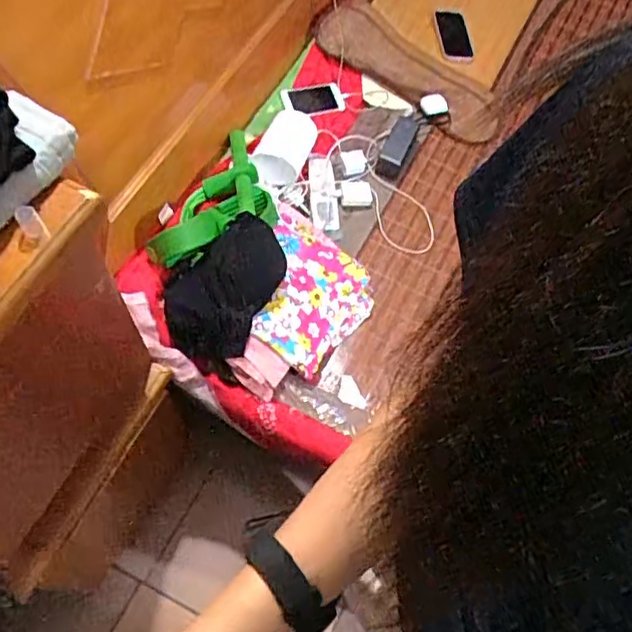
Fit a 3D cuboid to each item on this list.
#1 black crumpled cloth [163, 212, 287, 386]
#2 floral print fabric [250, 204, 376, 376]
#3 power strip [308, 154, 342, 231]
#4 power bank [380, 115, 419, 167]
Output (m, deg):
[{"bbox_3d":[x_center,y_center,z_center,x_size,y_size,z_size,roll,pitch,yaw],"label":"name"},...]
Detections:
[{"bbox_3d":[-0.149,-0.040,1.043,0.150,0.128,0.247,25,66,10],"label":"black crumpled cloth"},{"bbox_3d":[-0.021,-0.046,1.072,0.225,0.030,0.233,43,60,-7],"label":"floral print fabric"},{"bbox_3d":[0.016,-0.231,1.161,0.055,0.024,0.155,-5,80,-4],"label":"power strip"},{"bbox_3d":[0.164,-0.345,1.224,0.041,0.025,0.113,22,65,8],"label":"power bank"}]

